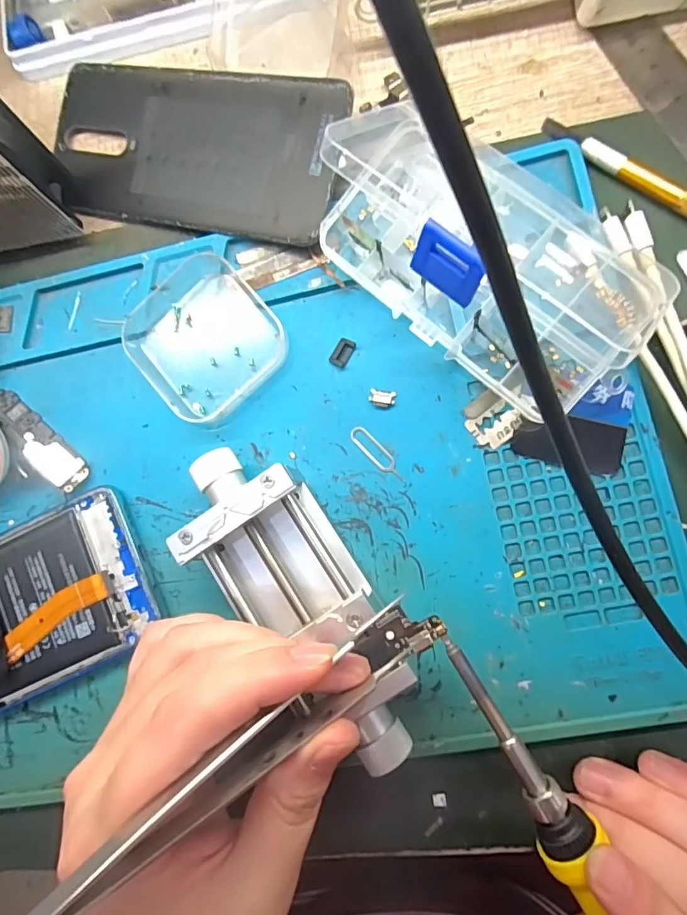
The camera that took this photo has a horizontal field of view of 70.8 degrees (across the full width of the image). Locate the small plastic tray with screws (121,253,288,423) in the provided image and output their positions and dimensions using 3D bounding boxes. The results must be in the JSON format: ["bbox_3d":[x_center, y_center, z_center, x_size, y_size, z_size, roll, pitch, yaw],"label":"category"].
[{"bbox_3d":[-0.066,-0.056,0.228,0.063,0.011,0.068,-43,80,2],"label":"small plastic tray with screws"}]

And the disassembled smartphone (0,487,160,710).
[{"bbox_3d":[-0.165,0.079,0.228,0.159,0.011,0.073,-26,81,4],"label":"disassembled smartphone"}]

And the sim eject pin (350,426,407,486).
[{"bbox_3d":[0.016,-0.001,0.216,0.008,0.004,0.034,-46,81,3],"label":"sim eject pin"}]

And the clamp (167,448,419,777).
[{"bbox_3d":[-0.018,0.058,0.198,0.053,0.034,0.137,-34,81,3],"label":"clamp"}]

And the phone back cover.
[{"bbox_3d":[-0.076,-0.151,0.234,0.152,0.015,0.073,14,86,9],"label":"phone back cover"}]

